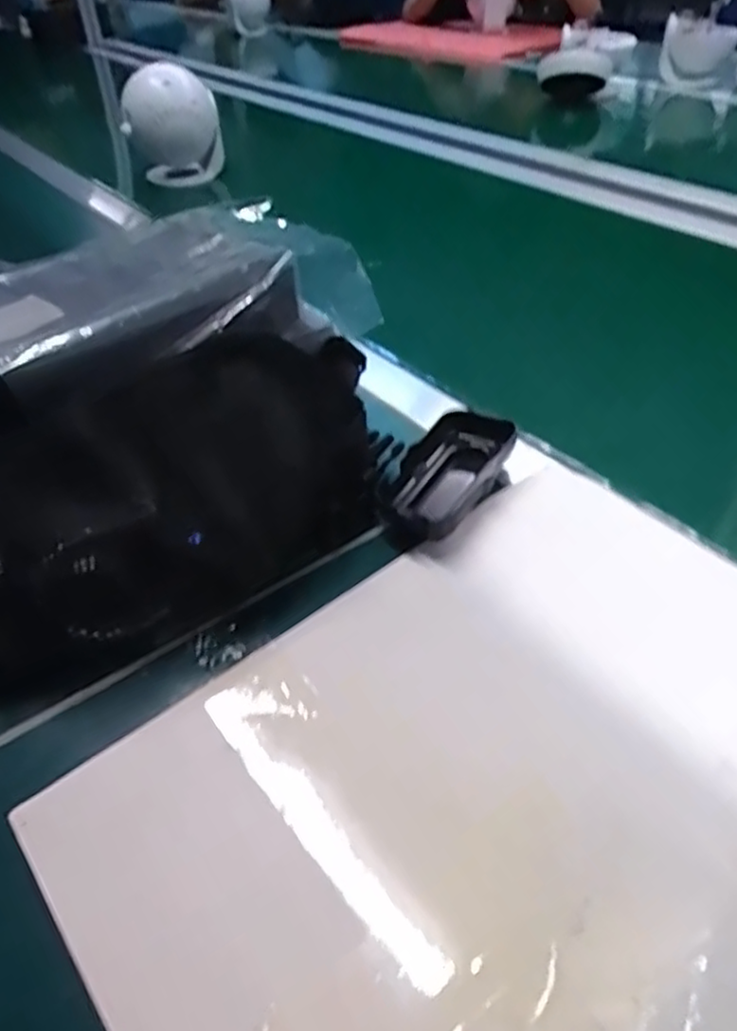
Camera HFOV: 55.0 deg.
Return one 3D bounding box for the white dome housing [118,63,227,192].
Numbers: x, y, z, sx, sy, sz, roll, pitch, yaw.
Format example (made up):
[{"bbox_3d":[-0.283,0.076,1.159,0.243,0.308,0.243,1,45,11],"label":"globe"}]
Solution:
[{"bbox_3d":[-0.242,-0.500,0.909,0.108,0.139,0.124,-2,42,3],"label":"white dome housing"}]

